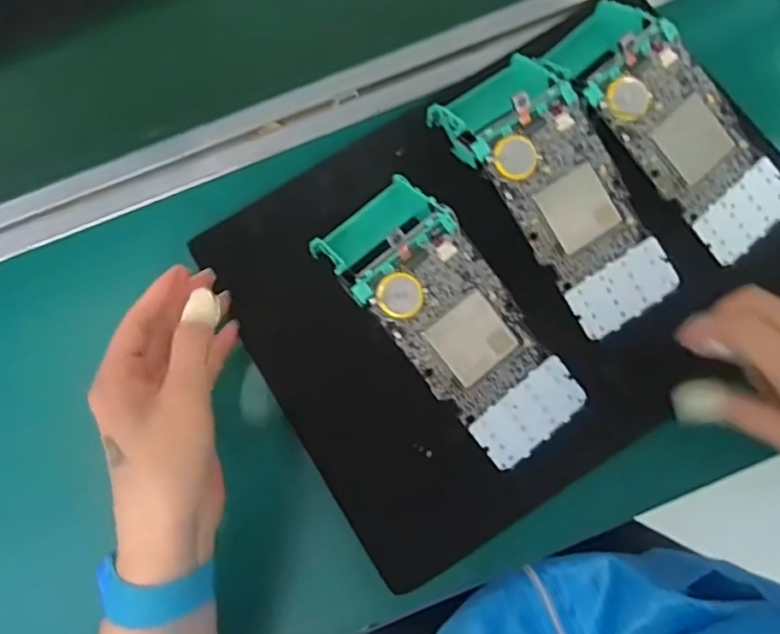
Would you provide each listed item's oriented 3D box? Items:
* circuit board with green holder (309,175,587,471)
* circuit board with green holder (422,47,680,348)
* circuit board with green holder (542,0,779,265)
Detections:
[{"bbox_3d":[0.037,0.003,0.350,0.067,0.036,0.165,-40,93,-9],"label":"circuit board with green holder"},{"bbox_3d":[0.102,-0.073,0.366,0.073,0.036,0.165,-35,92,-8],"label":"circuit board with green holder"},{"bbox_3d":[0.167,-0.115,0.370,0.070,0.045,0.169,-41,80,-9],"label":"circuit board with green holder"}]

